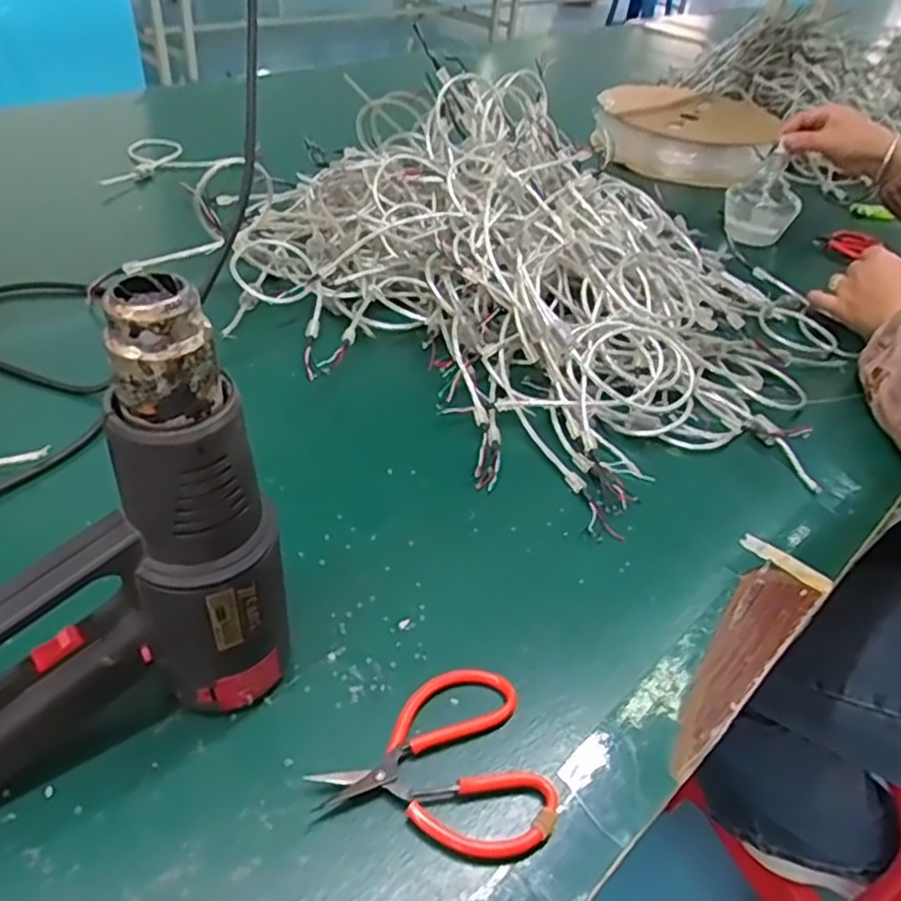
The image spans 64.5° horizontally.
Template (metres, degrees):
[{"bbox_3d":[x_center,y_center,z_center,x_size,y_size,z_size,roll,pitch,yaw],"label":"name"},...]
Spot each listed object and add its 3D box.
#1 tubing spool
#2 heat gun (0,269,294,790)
[{"bbox_3d":[0.406,-0.522,1.159,0.255,0.085,0.307,33,47,25],"label":"tubing spool"},{"bbox_3d":[-0.156,0.044,0.309,0.181,0.225,0.077,-16,47,-24],"label":"heat gun"}]

